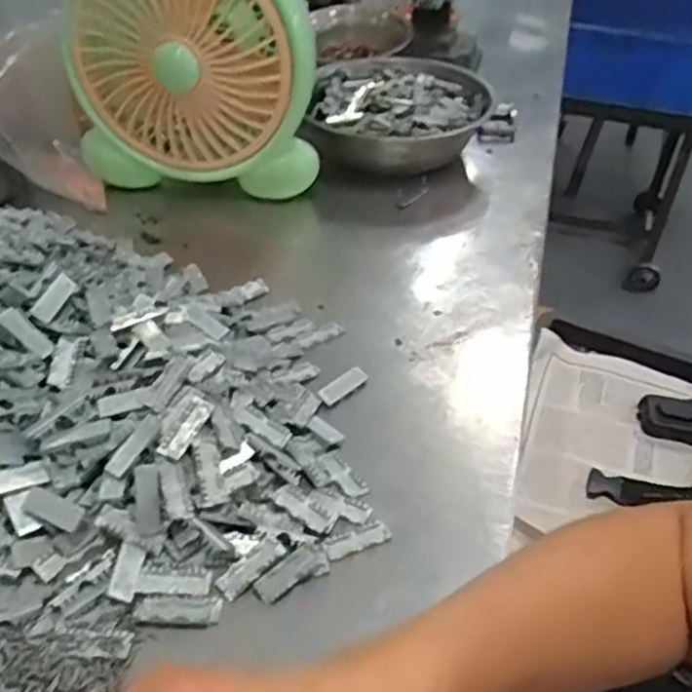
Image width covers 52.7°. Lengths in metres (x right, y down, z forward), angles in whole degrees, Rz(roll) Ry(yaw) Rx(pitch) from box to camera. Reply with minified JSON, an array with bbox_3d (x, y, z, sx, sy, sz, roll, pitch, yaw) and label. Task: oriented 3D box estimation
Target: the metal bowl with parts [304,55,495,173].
[{"bbox_3d":[0.052,-0.223,0.697,0.172,0.074,0.163,1,42,-1],"label":"metal bowl with parts"}]

